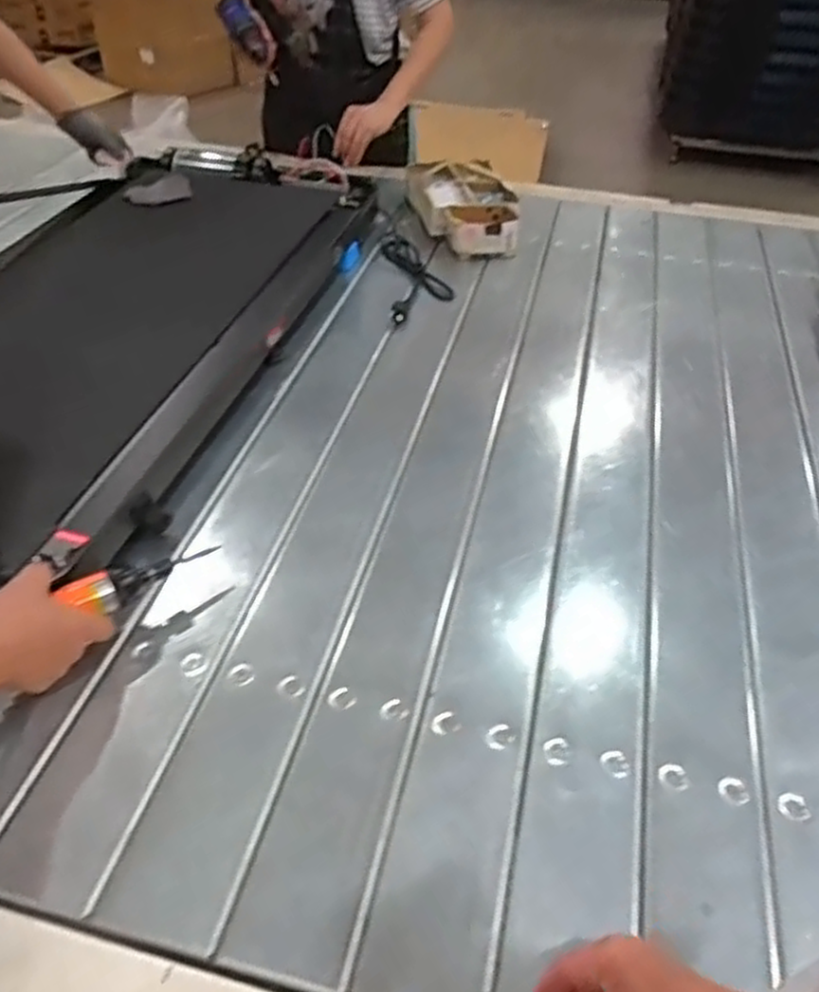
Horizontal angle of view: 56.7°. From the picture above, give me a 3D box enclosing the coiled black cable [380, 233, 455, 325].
[{"bbox_3d":[0.013,-0.387,1.329,0.108,0.034,0.289,-2,41,-5],"label":"coiled black cable"}]

